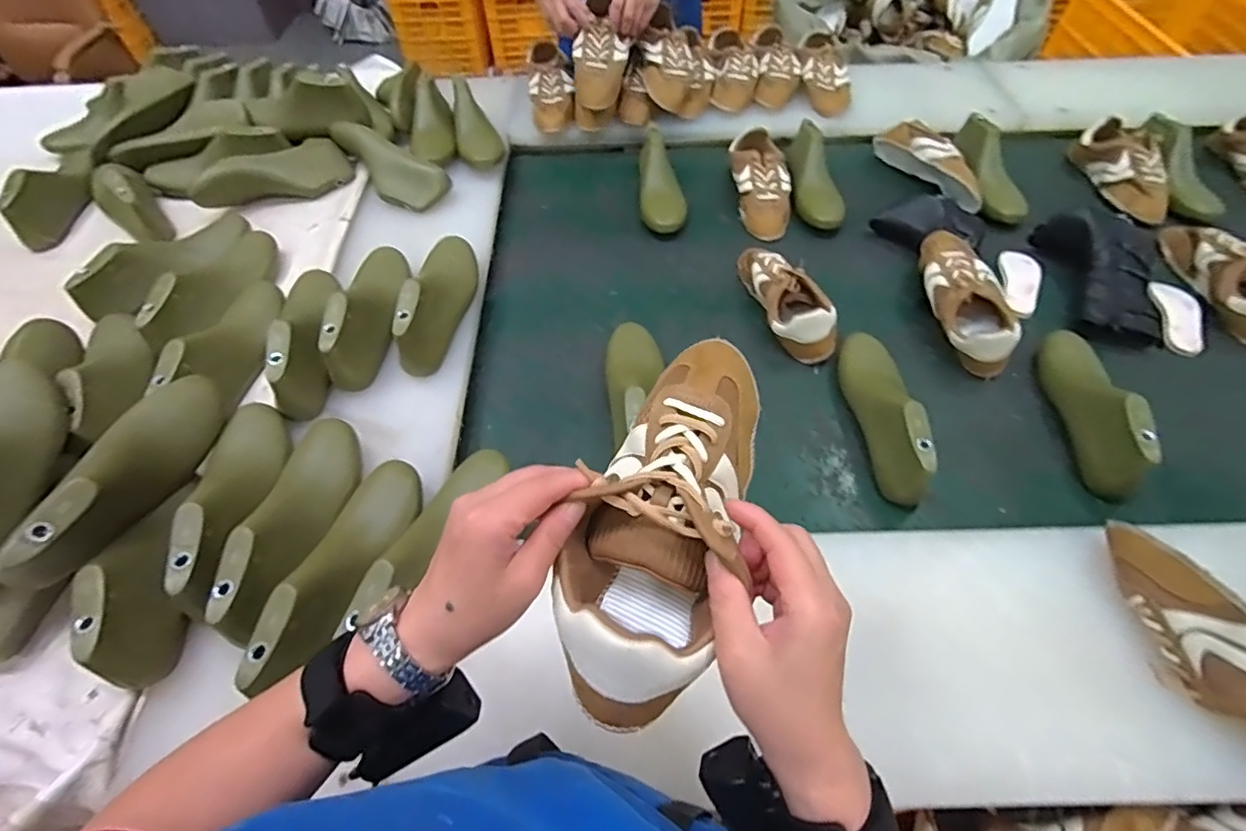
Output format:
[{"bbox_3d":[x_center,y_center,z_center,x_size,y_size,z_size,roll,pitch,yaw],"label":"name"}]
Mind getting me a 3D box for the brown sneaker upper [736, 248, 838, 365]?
[{"bbox_3d":[0.237,-0.183,0.843,0.083,0.084,0.239,-13,56,-7],"label":"brown sneaker upper"}]

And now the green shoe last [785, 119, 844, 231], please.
[{"bbox_3d":[0.348,-0.435,1.008,0.085,0.085,0.238,4,56,5],"label":"green shoe last"}]

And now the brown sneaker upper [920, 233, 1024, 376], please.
[{"bbox_3d":[0.491,-0.173,0.817,0.087,0.083,0.245,-1,56,1],"label":"brown sneaker upper"}]

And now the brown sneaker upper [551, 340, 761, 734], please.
[{"bbox_3d":[0.030,0.047,0.336,0.089,0.075,0.223,17,64,13],"label":"brown sneaker upper"}]

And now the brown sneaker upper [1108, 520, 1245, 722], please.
[{"bbox_3d":[0.531,0.207,0.486,0.063,0.069,0.239,-21,57,-12],"label":"brown sneaker upper"}]

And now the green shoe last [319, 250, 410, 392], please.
[{"bbox_3d":[-0.351,-0.161,0.770,0.075,0.083,0.254,-7,56,-3],"label":"green shoe last"}]

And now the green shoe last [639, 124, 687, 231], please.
[{"bbox_3d":[0.069,-0.432,1.013,0.082,0.080,0.251,-1,55,1],"label":"green shoe last"}]

